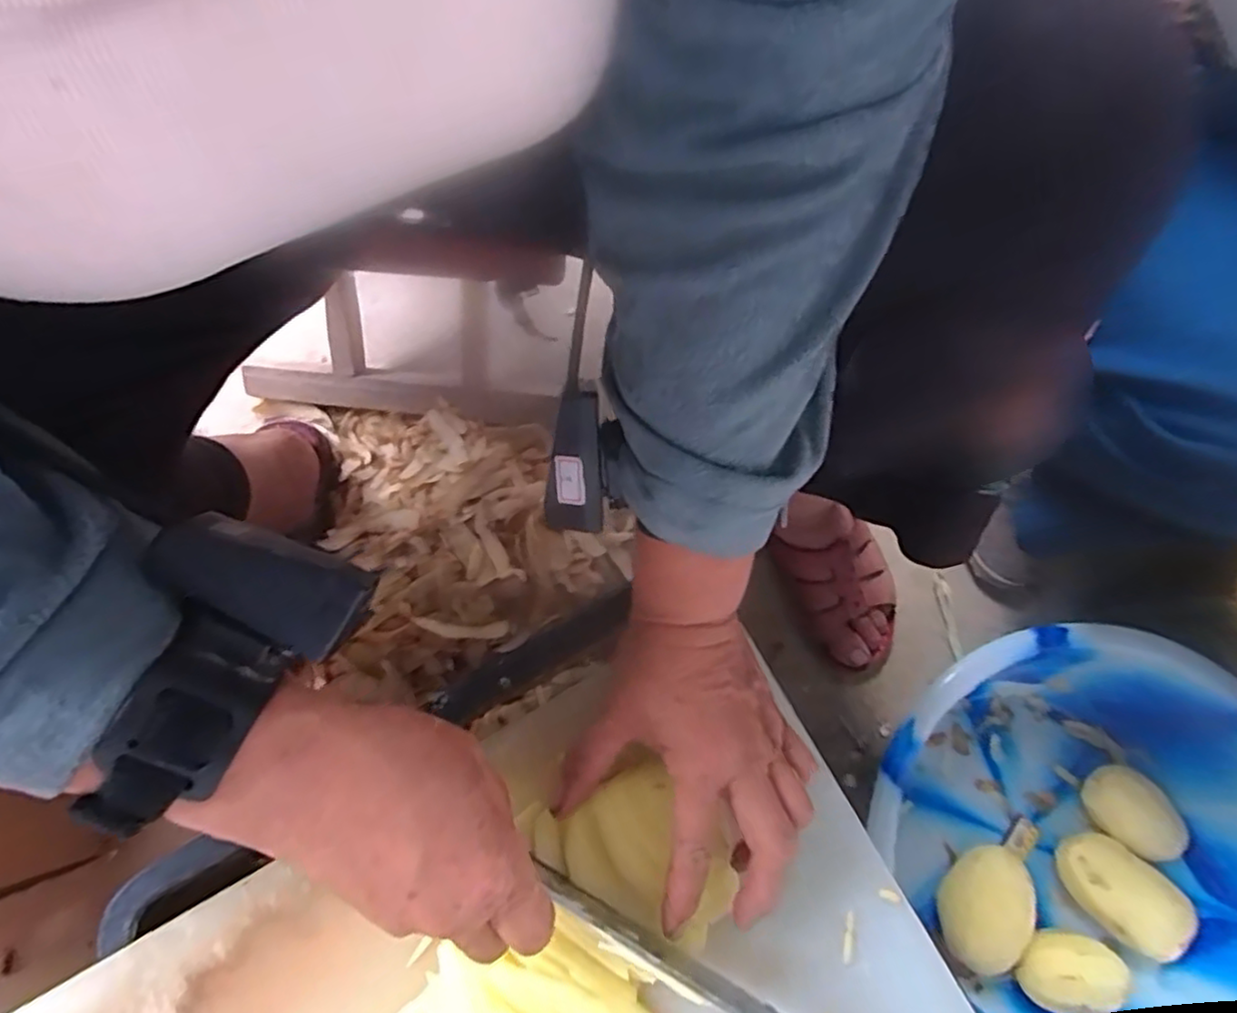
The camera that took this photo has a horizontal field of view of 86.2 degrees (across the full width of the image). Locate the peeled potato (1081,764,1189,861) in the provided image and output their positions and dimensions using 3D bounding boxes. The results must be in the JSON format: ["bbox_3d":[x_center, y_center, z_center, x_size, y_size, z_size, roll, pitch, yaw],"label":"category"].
[{"bbox_3d":[0.459,0.275,0.596,0.078,0.048,0.057,40,79,8],"label":"peeled potato"}]

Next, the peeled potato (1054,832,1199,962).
[{"bbox_3d":[0.433,0.332,0.574,0.108,0.056,0.061,39,79,8],"label":"peeled potato"}]

